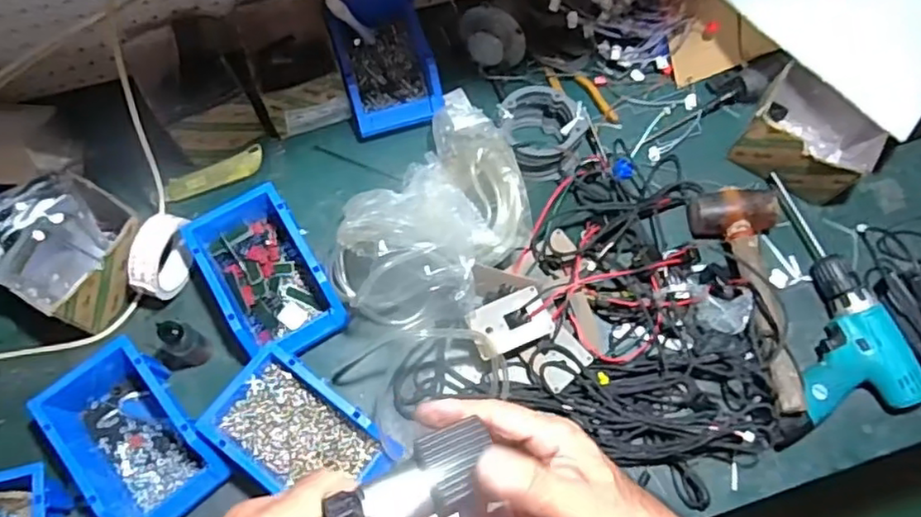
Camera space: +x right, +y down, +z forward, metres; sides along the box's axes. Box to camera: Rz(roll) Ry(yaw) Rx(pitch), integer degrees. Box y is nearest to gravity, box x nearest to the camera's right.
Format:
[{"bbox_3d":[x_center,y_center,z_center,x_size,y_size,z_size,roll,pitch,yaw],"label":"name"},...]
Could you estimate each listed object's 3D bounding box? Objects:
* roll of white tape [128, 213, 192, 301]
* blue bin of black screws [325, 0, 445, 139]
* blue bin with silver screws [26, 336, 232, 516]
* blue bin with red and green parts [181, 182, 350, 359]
[{"bbox_3d":[-0.340,0.000,0.747,0.041,0.081,0.093,10,70,2],"label":"roll of white tape"},{"bbox_3d":[-0.098,-0.259,0.840,0.114,0.075,0.179,-15,71,-7],"label":"blue bin of black screws"},{"bbox_3d":[-0.345,0.192,0.685,0.122,0.078,0.191,-37,75,-14],"label":"blue bin with silver screws"},{"bbox_3d":[-0.223,0.021,0.746,0.119,0.063,0.192,-29,73,-12],"label":"blue bin with red and green parts"}]

